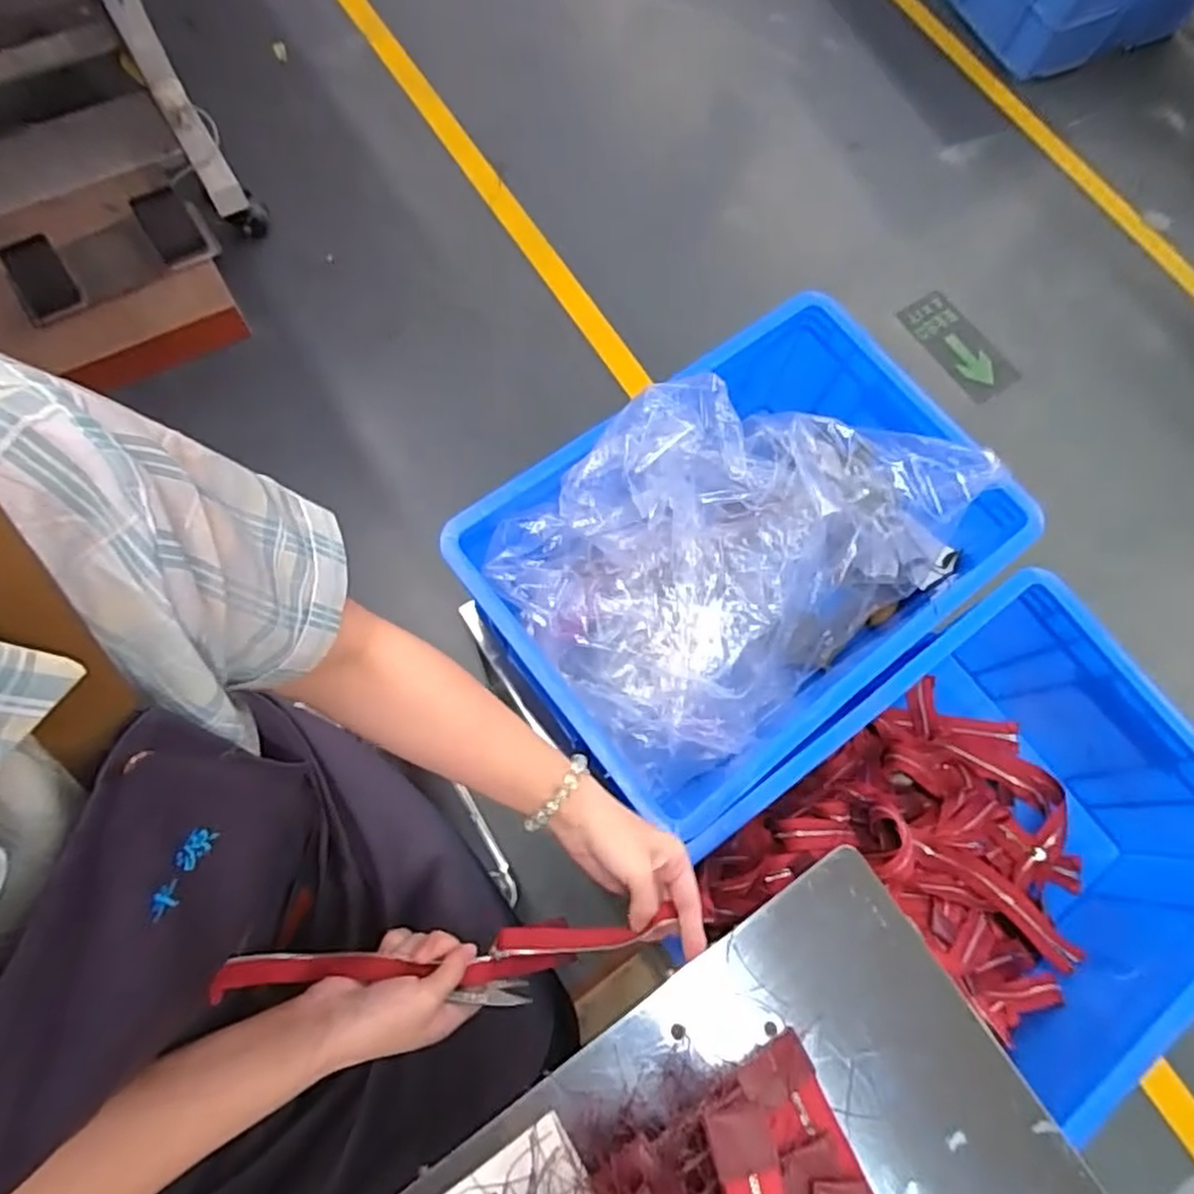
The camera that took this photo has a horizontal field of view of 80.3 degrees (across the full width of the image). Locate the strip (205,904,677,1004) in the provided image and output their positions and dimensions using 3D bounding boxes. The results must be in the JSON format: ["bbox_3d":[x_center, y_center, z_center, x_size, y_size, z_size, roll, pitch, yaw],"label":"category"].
[{"bbox_3d":[-0.096,0.247,0.480,0.285,0.074,0.041,3,74,-18],"label":"strip"}]

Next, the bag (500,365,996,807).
[{"bbox_3d":[0.153,-0.055,0.763,0.454,0.222,0.318,-38,78,-14],"label":"bag"}]

